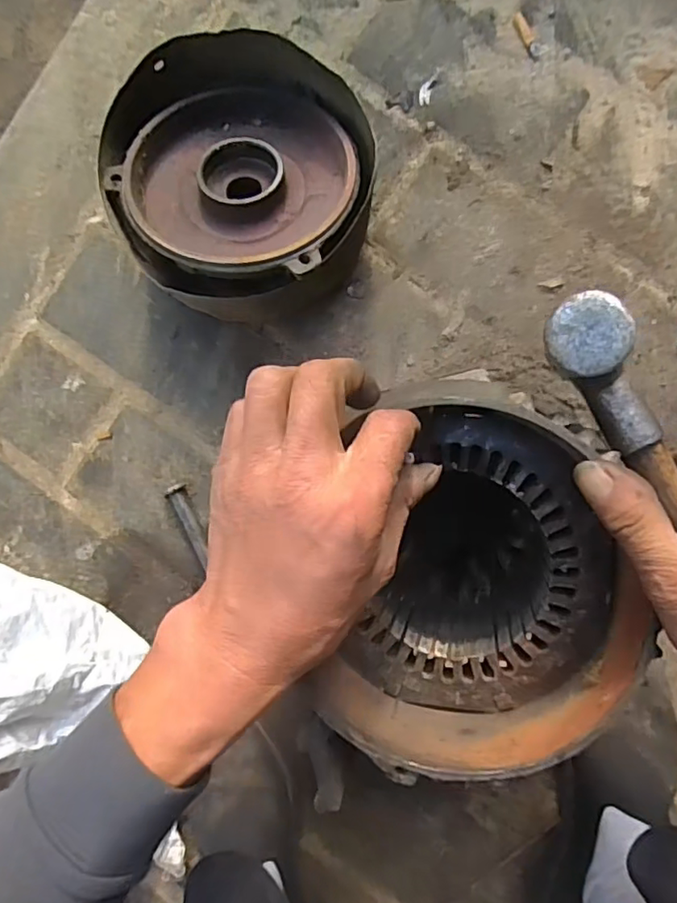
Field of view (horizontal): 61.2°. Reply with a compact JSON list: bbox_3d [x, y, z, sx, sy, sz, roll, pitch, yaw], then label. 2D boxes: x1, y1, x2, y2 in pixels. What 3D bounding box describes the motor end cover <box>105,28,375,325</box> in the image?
[{"bbox_3d":[-0.080,-0.235,0.507,0.218,0.129,0.215,-2,88,3],"label":"motor end cover"}]

